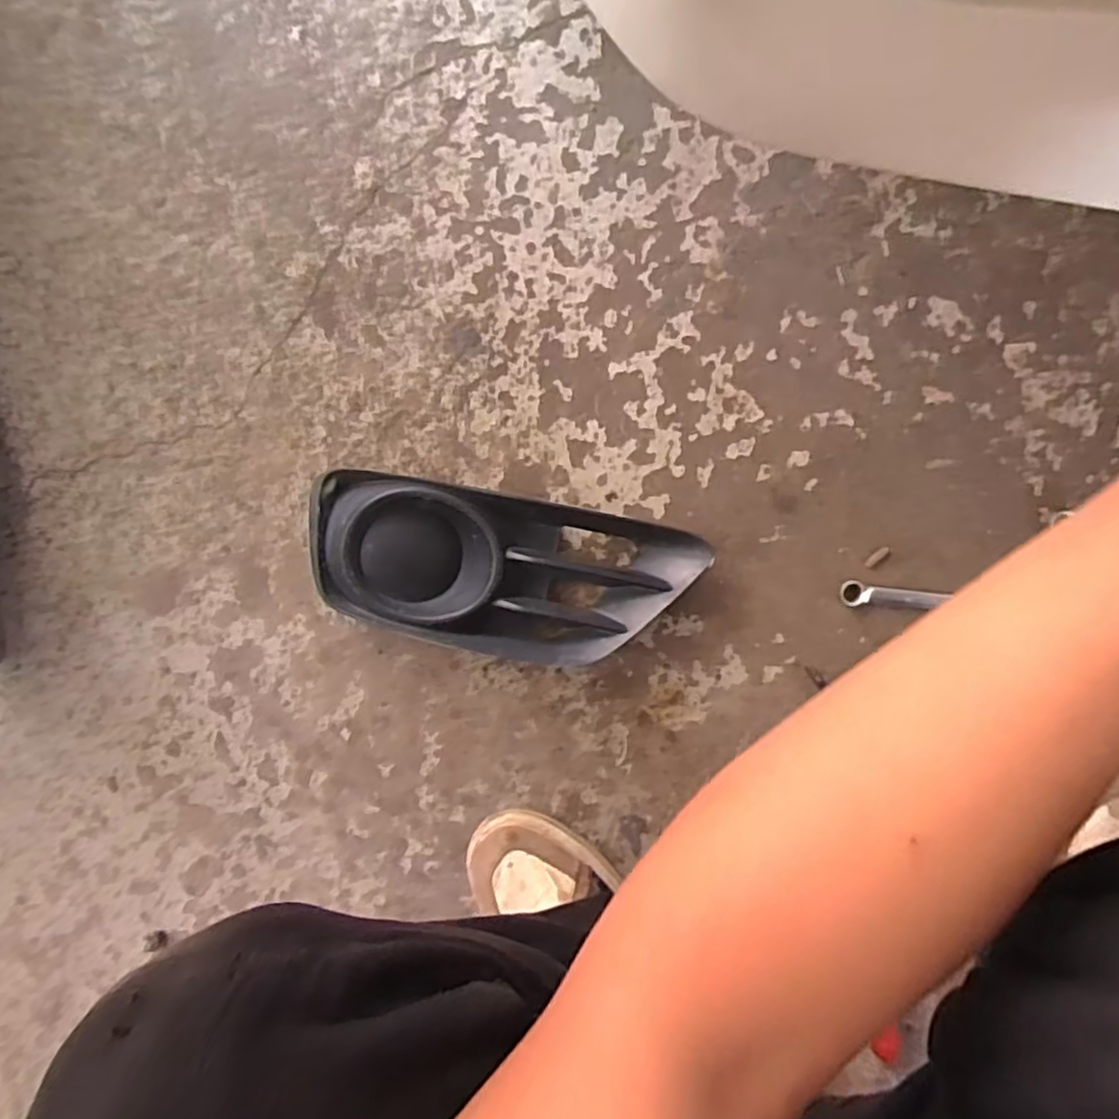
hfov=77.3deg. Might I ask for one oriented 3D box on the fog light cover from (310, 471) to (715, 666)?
[{"bbox_3d":[-0.047,0.010,0.521,0.283,0.043,0.115,11,96,6],"label":"fog light cover"}]

